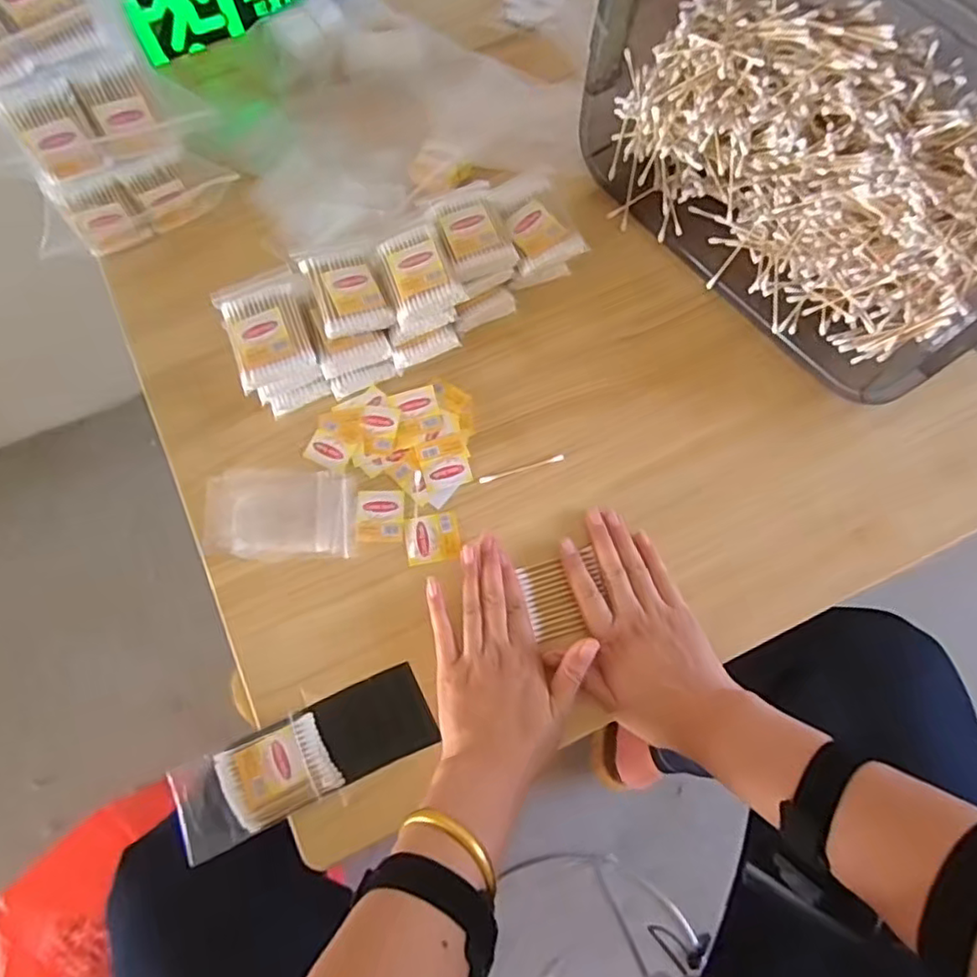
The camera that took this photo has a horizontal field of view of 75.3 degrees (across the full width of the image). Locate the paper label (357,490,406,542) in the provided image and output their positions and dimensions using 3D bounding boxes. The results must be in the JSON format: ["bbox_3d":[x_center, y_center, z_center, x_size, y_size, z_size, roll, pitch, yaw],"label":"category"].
[{"bbox_3d":[-0.087,0.022,0.517,0.037,0.004,0.044,-5,72,0],"label":"paper label"}]

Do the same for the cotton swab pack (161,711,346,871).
[{"bbox_3d":[-0.169,0.212,0.458,0.109,0.013,0.062,-26,73,-6],"label":"cotton swab pack"}]

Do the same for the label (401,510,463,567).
[{"bbox_3d":[-0.045,0.040,0.512,0.044,0.004,0.039,-12,72,-2],"label":"label"}]

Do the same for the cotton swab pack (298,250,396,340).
[{"bbox_3d":[-0.113,-0.158,0.511,0.056,0.010,0.071,-18,78,-21],"label":"cotton swab pack"}]

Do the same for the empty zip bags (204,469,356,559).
[{"bbox_3d":[-0.168,0.019,0.511,0.118,0.011,0.074,-1,72,1],"label":"empty zip bags"}]

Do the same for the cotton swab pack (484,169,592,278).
[{"bbox_3d":[0.039,-0.227,0.537,0.059,0.032,0.074,-27,73,-7],"label":"cotton swab pack"}]

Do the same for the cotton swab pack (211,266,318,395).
[{"bbox_3d":[-0.175,-0.130,0.502,0.067,0.016,0.092,-22,73,-5],"label":"cotton swab pack"}]

